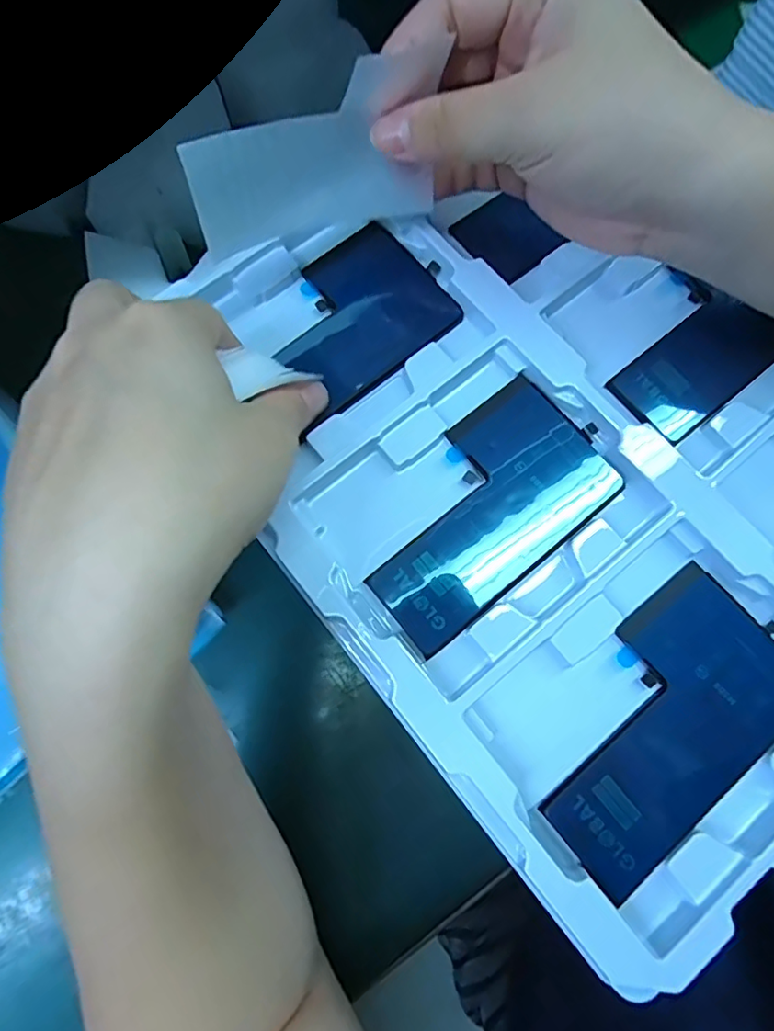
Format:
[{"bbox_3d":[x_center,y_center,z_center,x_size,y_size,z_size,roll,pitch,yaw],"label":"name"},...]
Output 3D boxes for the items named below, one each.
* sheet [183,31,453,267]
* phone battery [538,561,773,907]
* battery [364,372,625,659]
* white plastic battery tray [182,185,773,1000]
[{"bbox_3d":[-0.024,-0.128,0.205,0.094,0.056,0.013,-21,74,-7],"label":"sheet"},{"bbox_3d":[0.101,0.076,0.204,0.109,0.006,0.063,-40,77,-9],"label":"phone battery"},{"bbox_3d":[0.038,-0.004,0.223,0.109,0.004,0.064,-40,77,-9],"label":"battery"},{"bbox_3d":[0.080,-0.029,0.232,0.248,0.025,0.304,-38,77,-11],"label":"white plastic battery tray"}]

